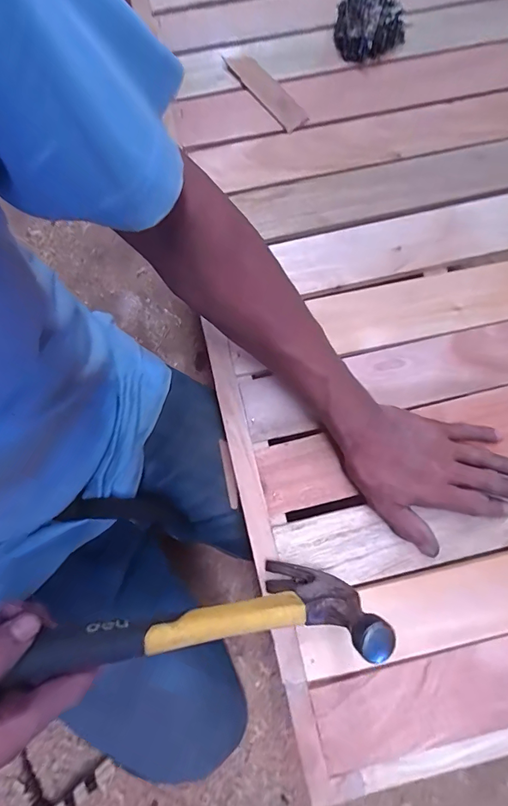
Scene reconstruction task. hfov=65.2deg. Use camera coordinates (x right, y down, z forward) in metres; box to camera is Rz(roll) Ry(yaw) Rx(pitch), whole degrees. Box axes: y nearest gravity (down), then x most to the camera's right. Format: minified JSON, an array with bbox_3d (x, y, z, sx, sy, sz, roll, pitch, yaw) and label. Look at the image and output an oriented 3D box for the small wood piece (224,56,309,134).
[{"bbox_3d":[0.020,-0.423,0.536,0.040,0.010,0.145,-37,80,-8],"label":"small wood piece"}]

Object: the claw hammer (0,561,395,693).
[{"bbox_3d":[-0.076,0.175,0.304,0.326,0.121,0.048,-2,76,-14],"label":"claw hammer"}]

